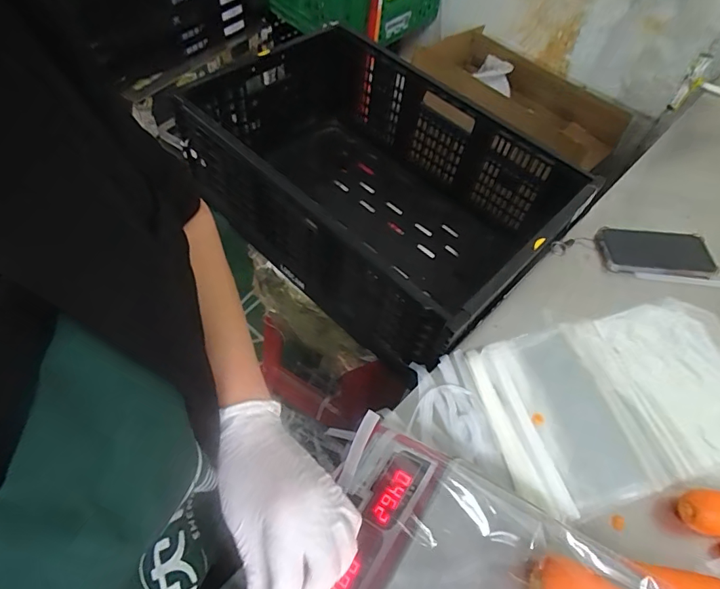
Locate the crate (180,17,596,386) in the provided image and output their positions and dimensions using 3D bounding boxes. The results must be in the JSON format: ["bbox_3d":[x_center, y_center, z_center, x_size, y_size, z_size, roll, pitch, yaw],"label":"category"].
[{"bbox_3d":[0.006,-0.212,0.817,0.660,0.230,0.404,39,61,19],"label":"crate"}]

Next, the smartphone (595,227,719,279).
[{"bbox_3d":[0.434,-0.065,0.670,0.158,0.012,0.077,5,56,-2],"label":"smartphone"}]

